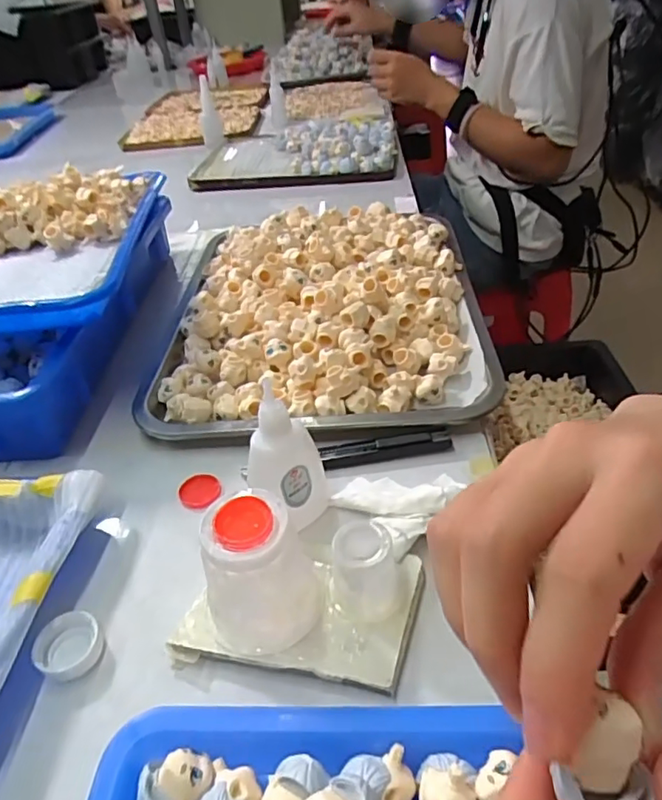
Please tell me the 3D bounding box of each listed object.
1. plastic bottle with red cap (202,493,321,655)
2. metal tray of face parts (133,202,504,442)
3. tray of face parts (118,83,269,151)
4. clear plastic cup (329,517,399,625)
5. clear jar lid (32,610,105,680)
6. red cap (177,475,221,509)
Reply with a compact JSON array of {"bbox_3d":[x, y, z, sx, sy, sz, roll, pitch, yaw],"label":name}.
[{"bbox_3d":[-0.033,0.080,0.262,0.051,0.069,0.047,-3,40,3],"label":"plastic bottle with red cap"},{"bbox_3d":[-0.011,-0.090,0.482,0.259,0.042,0.315,-3,40,3],"label":"metal tray of face parts"},{"bbox_3d":[-0.251,-0.579,1.114,0.229,0.022,0.388,-3,39,5],"label":"tray of face parts"},{"bbox_3d":[0.016,0.082,0.269,0.032,0.037,0.030,-3,40,3],"label":"clear plastic cup"},{"bbox_3d":[-0.129,0.121,0.275,0.029,0.010,0.030,-3,40,3],"label":"clear jar lid"},{"bbox_3d":[-0.083,0.057,0.354,0.025,0.004,0.026,-3,40,3],"label":"red cap"}]

